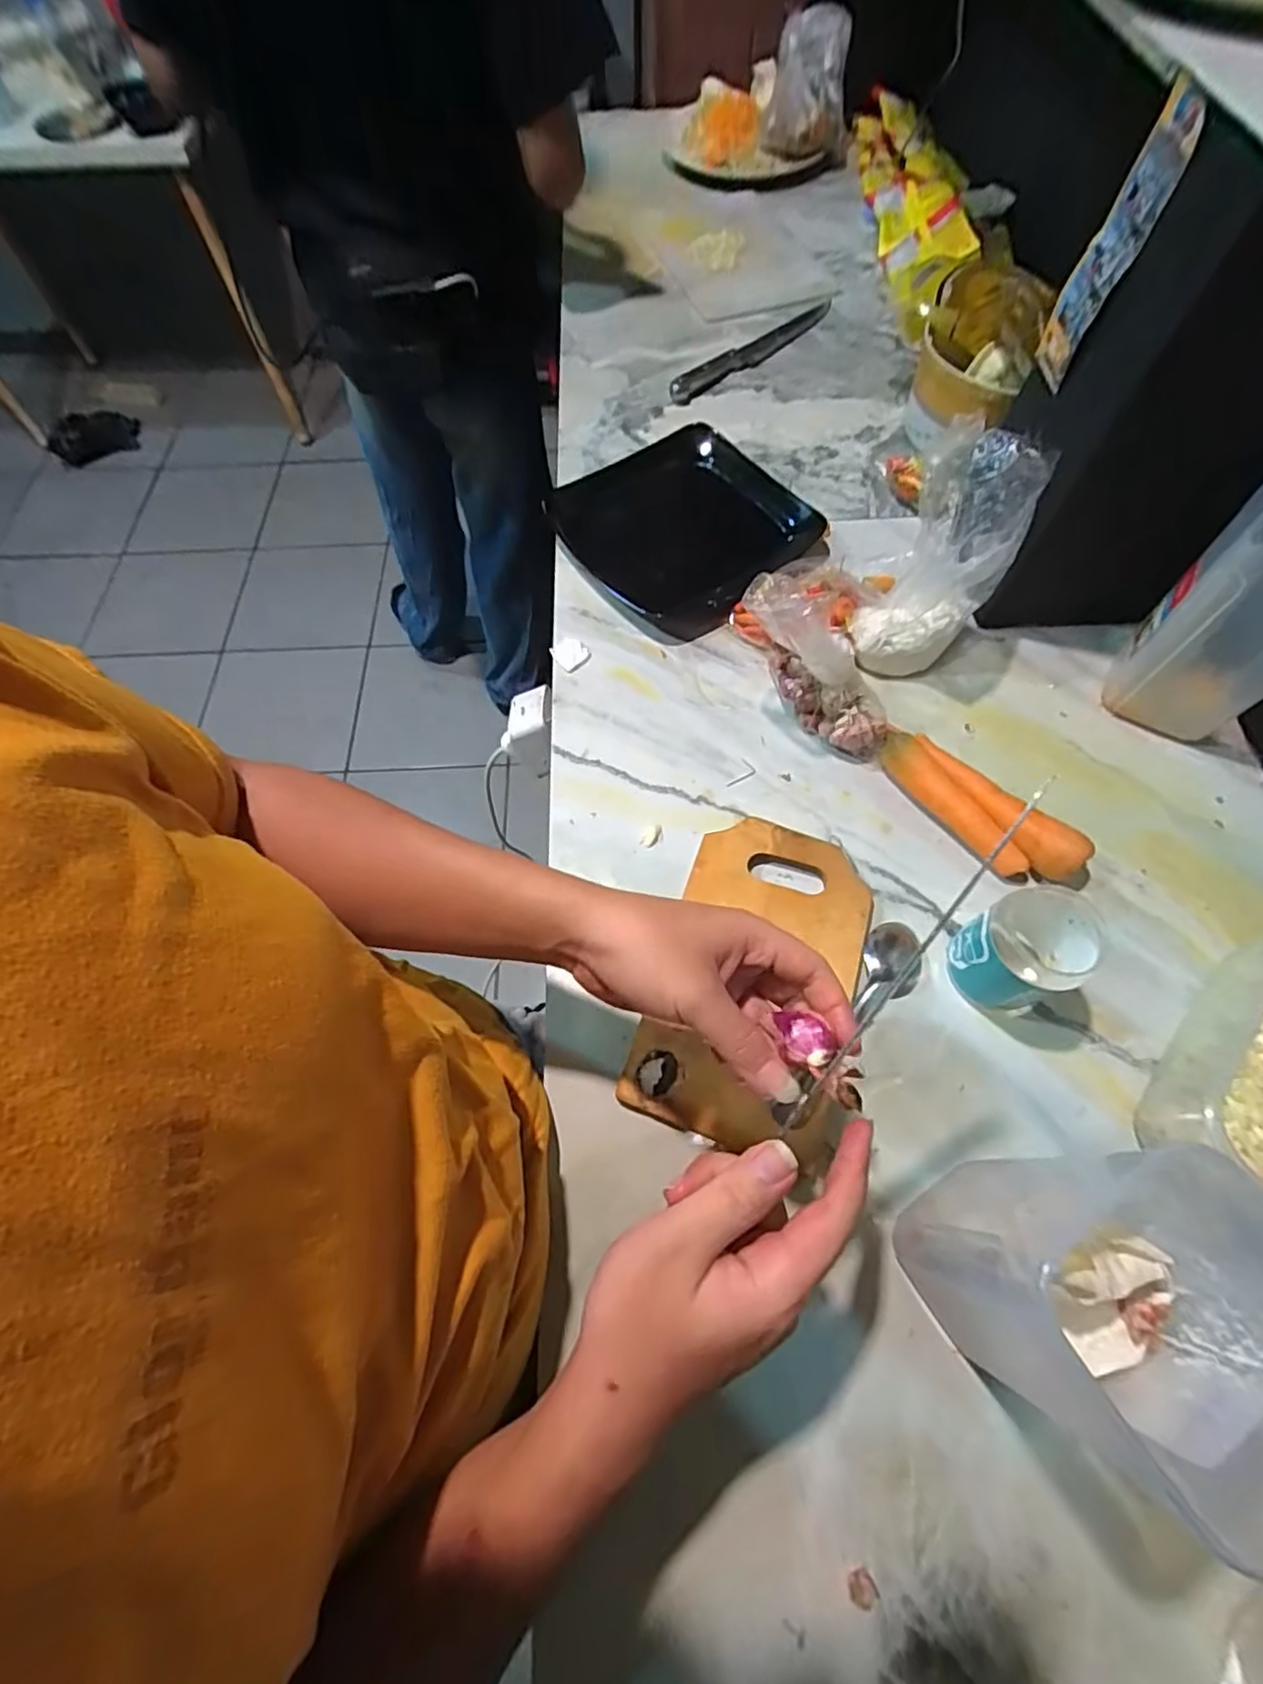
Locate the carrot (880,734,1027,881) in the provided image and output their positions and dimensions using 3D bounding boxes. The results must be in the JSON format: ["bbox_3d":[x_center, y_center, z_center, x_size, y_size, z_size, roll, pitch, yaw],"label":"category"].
[{"bbox_3d":[0.251,-0.028,0.513,0.025,0.030,0.140,-32,68,-13],"label":"carrot"}]

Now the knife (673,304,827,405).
[{"bbox_3d":[0.154,-0.616,0.804,0.283,0.014,0.037,-39,69,-15],"label":"knife"}]

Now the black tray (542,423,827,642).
[{"bbox_3d":[0.057,-0.325,0.656,0.222,0.034,0.224,-38,69,-15],"label":"black tray"}]

